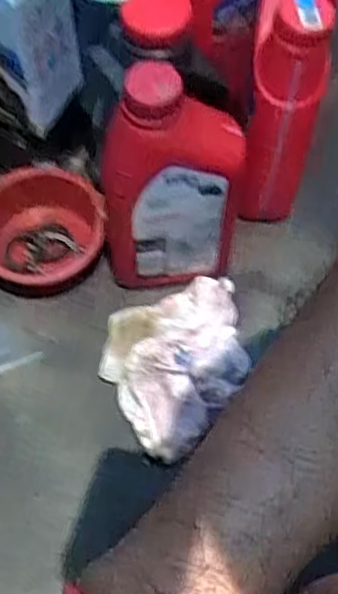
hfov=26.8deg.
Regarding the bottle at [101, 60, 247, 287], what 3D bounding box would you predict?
[{"bbox_3d":[0.005,-0.085,0.546,0.098,0.208,0.077,10,63,5],"label":"bottle"}]

